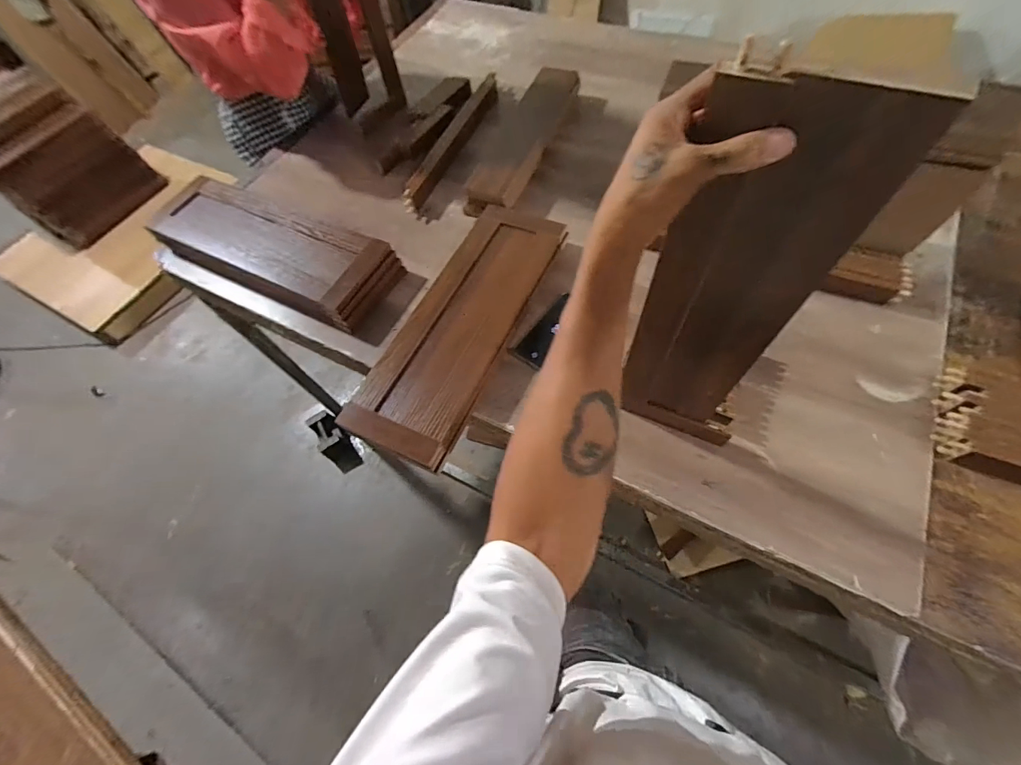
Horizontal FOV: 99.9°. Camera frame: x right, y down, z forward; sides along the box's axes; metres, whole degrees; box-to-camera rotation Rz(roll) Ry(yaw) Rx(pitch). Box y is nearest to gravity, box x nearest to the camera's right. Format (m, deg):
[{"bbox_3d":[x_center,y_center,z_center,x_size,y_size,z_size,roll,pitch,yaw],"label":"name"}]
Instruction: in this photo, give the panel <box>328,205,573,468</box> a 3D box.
[{"bbox_3d":[-0.081,-0.118,0.773,0.192,0.039,0.540,22,65,14],"label":"panel"}]

